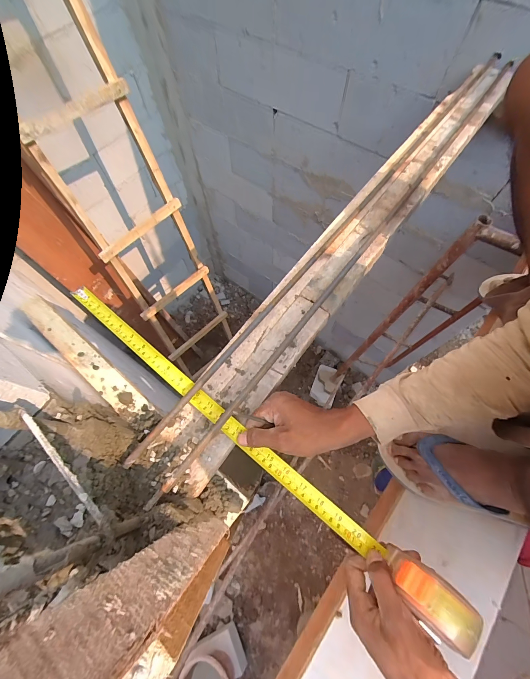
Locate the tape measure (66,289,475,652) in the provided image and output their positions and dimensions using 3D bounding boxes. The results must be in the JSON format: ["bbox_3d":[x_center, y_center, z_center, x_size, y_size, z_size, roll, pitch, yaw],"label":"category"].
[{"bbox_3d":[-0.048,0.103,0.357,0.585,0.059,0.035,35,72,18],"label":"tape measure"}]

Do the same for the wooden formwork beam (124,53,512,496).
[{"bbox_3d":[0.181,-0.208,0.495,0.102,0.043,1.037,35,72,15],"label":"wooden formwork beam"}]

